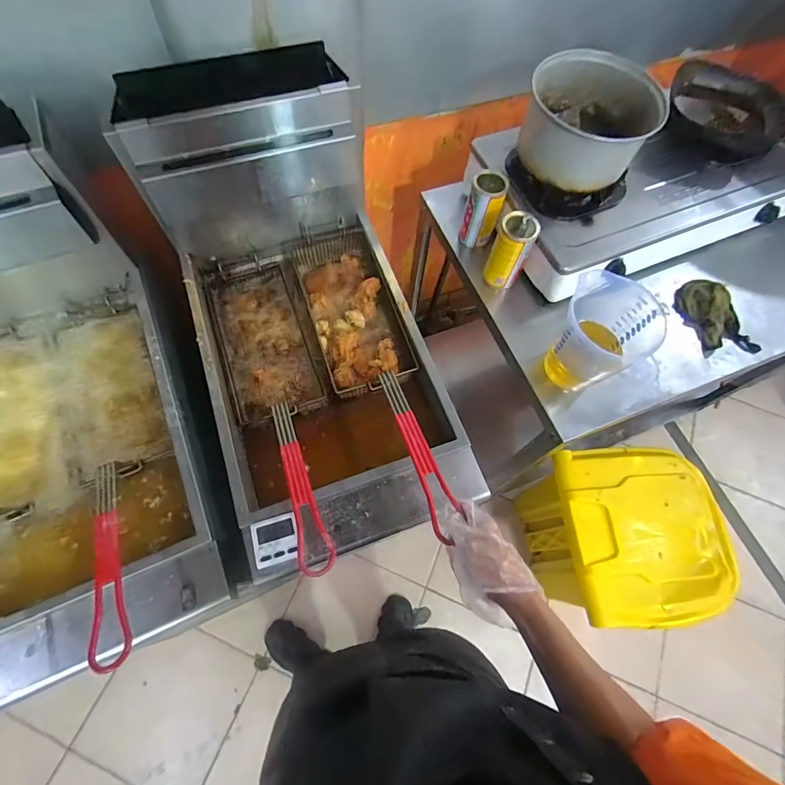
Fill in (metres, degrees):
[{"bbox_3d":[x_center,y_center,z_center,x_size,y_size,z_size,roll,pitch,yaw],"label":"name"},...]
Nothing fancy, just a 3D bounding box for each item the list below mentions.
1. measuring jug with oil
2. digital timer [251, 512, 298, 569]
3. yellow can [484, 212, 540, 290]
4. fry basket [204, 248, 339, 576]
[{"bbox_3d":[0.350,-0.106,0.737,0.147,0.166,0.148,1,67,-2],"label":"measuring jug with oil"},{"bbox_3d":[-0.175,0.222,0.619,0.067,0.015,0.065,-15,68,-9],"label":"digital timer"},{"bbox_3d":[0.231,-0.277,0.820,0.072,0.141,0.067,28,68,9],"label":"yellow can"},{"bbox_3d":[-0.213,0.003,0.758,0.176,0.159,0.665,-19,55,-11],"label":"fry basket"}]

